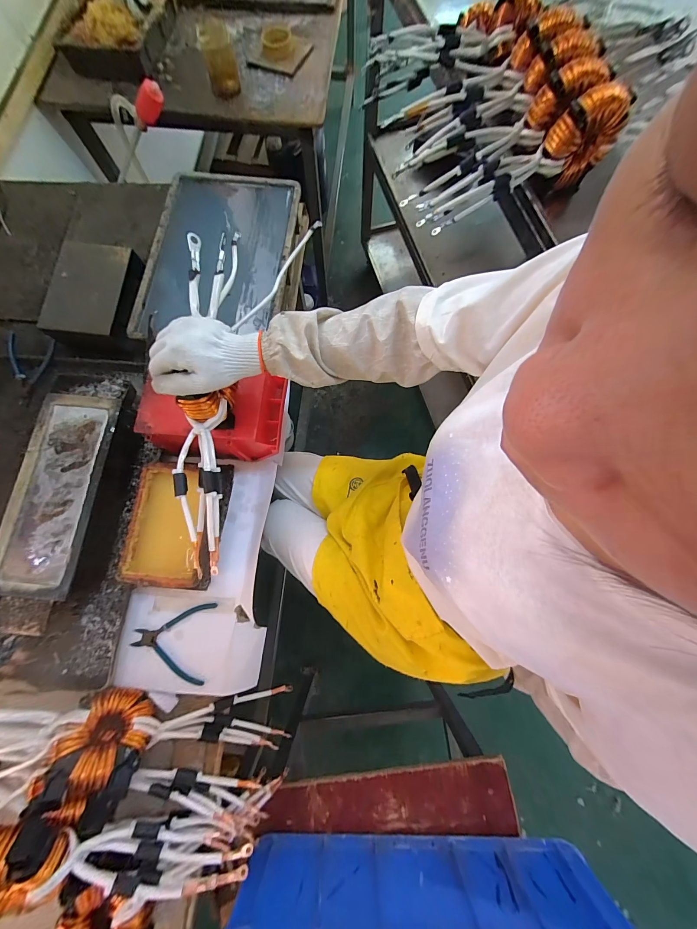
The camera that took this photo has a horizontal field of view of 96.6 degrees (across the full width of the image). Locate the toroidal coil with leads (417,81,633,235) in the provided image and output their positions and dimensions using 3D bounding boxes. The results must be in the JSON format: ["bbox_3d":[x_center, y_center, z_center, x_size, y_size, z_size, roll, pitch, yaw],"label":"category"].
[{"bbox_3d":[0.292,-0.500,0.518,0.325,0.112,0.074,-29,78,-5],"label":"toroidal coil with leads"}]

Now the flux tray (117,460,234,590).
[{"bbox_3d":[-0.301,0.102,0.559,0.143,0.062,0.211,4,77,2],"label":"flux tray"}]

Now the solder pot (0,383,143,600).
[{"bbox_3d":[-0.490,0.038,0.564,0.152,0.084,0.364,5,77,2],"label":"solder pot"}]

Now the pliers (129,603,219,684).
[{"bbox_3d":[-0.307,0.304,0.542,0.133,0.008,0.123,5,77,2],"label":"pliers"}]

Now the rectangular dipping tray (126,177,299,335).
[{"bbox_3d":[-0.274,-0.444,0.694,0.298,0.097,0.420,3,77,2],"label":"rectangular dipping tray"}]

